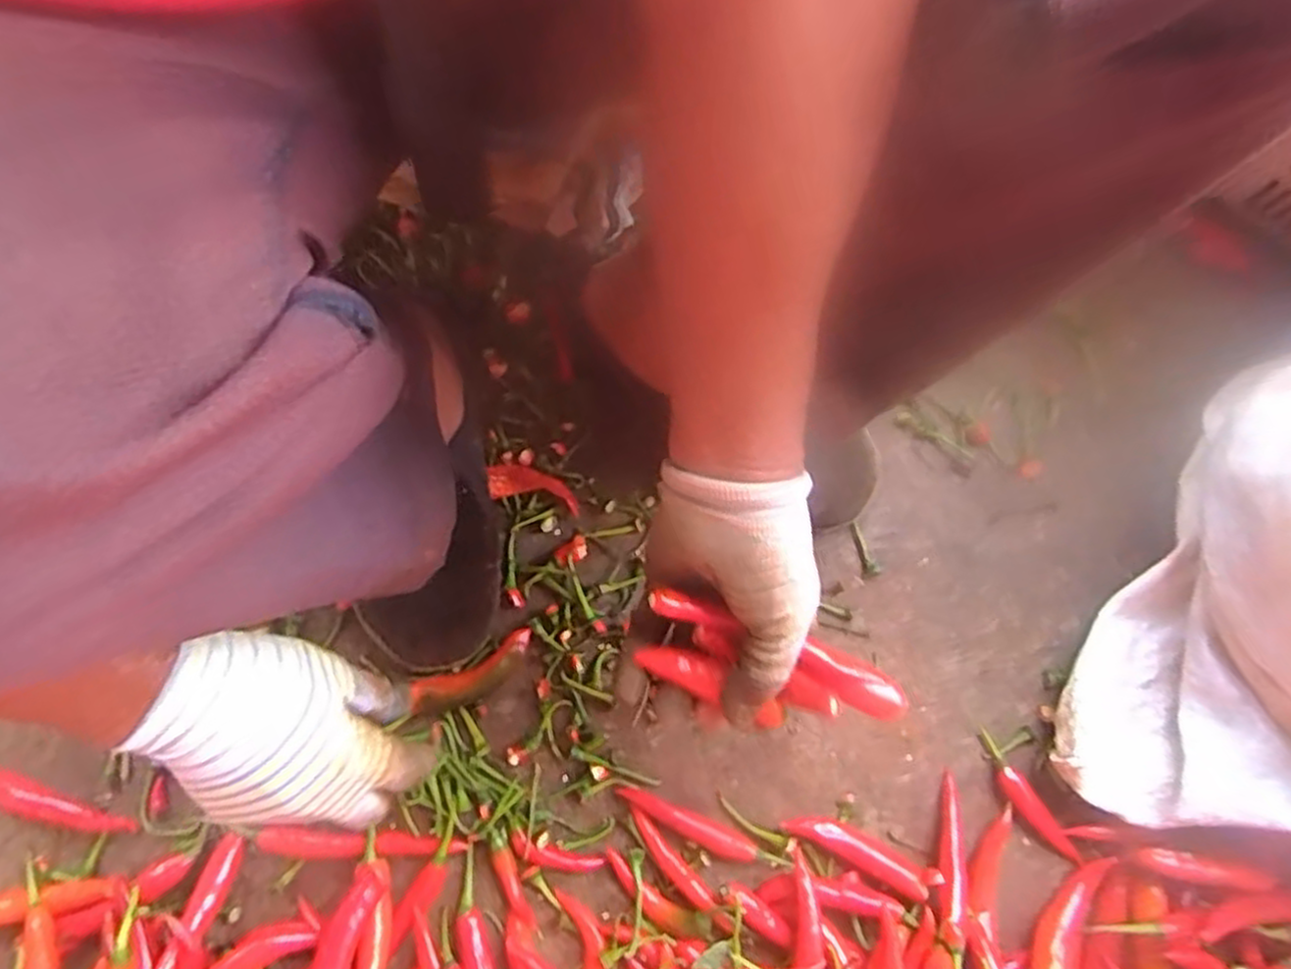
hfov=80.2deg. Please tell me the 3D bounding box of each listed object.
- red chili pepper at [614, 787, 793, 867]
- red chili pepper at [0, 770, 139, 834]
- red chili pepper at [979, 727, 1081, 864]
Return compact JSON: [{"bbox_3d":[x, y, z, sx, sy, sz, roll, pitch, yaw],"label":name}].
[{"bbox_3d":[0.035,0.218,0.486,0.112,0.011,0.014,22,76,6],"label":"red chili pepper"},{"bbox_3d":[-0.381,0.206,0.491,0.107,0.015,0.021,21,76,6],"label":"red chili pepper"},{"bbox_3d":[0.246,0.204,0.495,0.016,0.014,0.092,-32,77,-8],"label":"red chili pepper"}]

